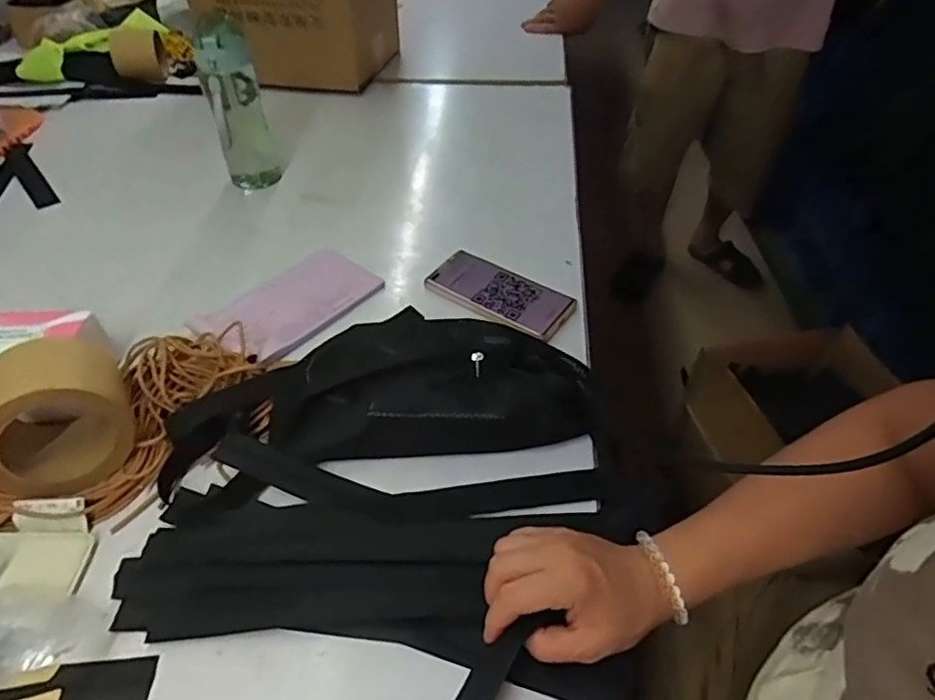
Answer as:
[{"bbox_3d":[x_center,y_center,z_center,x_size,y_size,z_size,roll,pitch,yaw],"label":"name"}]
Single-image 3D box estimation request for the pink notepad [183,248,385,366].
[{"bbox_3d":[-0.193,-0.054,0.660,0.108,0.008,0.188,32,51,23],"label":"pink notepad"}]

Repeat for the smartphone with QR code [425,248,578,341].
[{"bbox_3d":[0.036,-0.066,0.677,0.168,0.014,0.074,30,53,26],"label":"smartphone with QR code"}]

